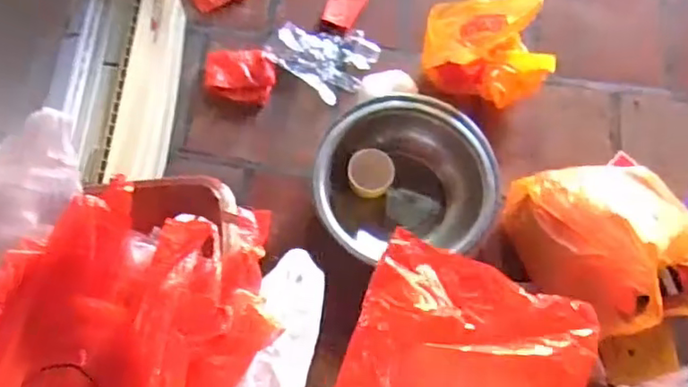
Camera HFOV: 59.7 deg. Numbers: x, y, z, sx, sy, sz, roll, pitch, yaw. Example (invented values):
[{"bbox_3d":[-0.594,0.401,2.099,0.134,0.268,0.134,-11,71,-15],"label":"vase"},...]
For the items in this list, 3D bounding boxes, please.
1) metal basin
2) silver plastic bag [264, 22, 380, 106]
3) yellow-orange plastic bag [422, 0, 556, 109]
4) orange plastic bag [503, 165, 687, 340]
[{"bbox_3d":[0.123,-0.021,1.188,0.343,0.120,0.325,1,71,-2],"label":"metal basin"},{"bbox_3d":[-0.044,-0.317,1.341,0.212,0.030,0.174,38,74,10],"label":"silver plastic bag"},{"bbox_3d":[0.312,-0.314,1.286,0.270,0.120,0.235,24,72,6],"label":"yellow-orange plastic bag"},{"bbox_3d":[0.503,0.083,1.076,0.347,0.208,0.303,-6,72,-4],"label":"orange plastic bag"}]

